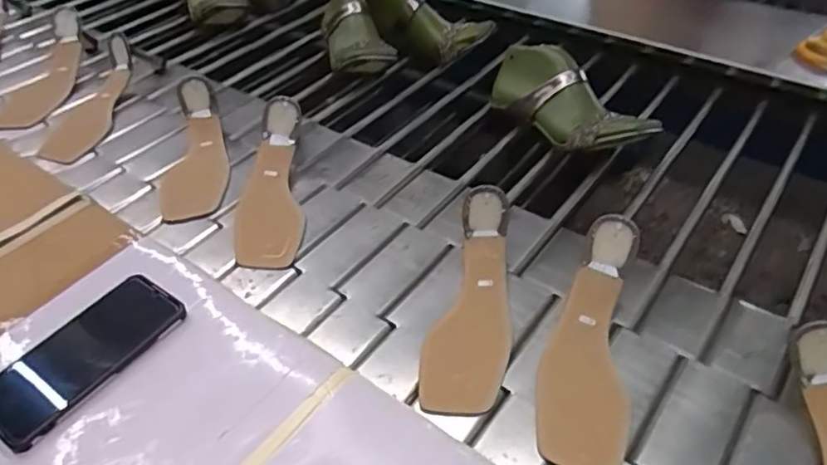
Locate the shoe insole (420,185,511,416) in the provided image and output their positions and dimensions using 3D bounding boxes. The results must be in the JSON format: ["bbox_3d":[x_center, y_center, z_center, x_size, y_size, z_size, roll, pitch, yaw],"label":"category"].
[{"bbox_3d":[0.057,0.058,0.564,0.075,0.080,0.215,8,46,9],"label":"shoe insole"}]

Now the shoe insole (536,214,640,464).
[{"bbox_3d":[0.161,0.097,0.540,0.074,0.043,0.231,11,64,12],"label":"shoe insole"}]

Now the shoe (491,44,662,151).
[{"bbox_3d":[0.197,-0.169,0.797,0.086,0.092,0.241,-26,53,-23],"label":"shoe"}]

